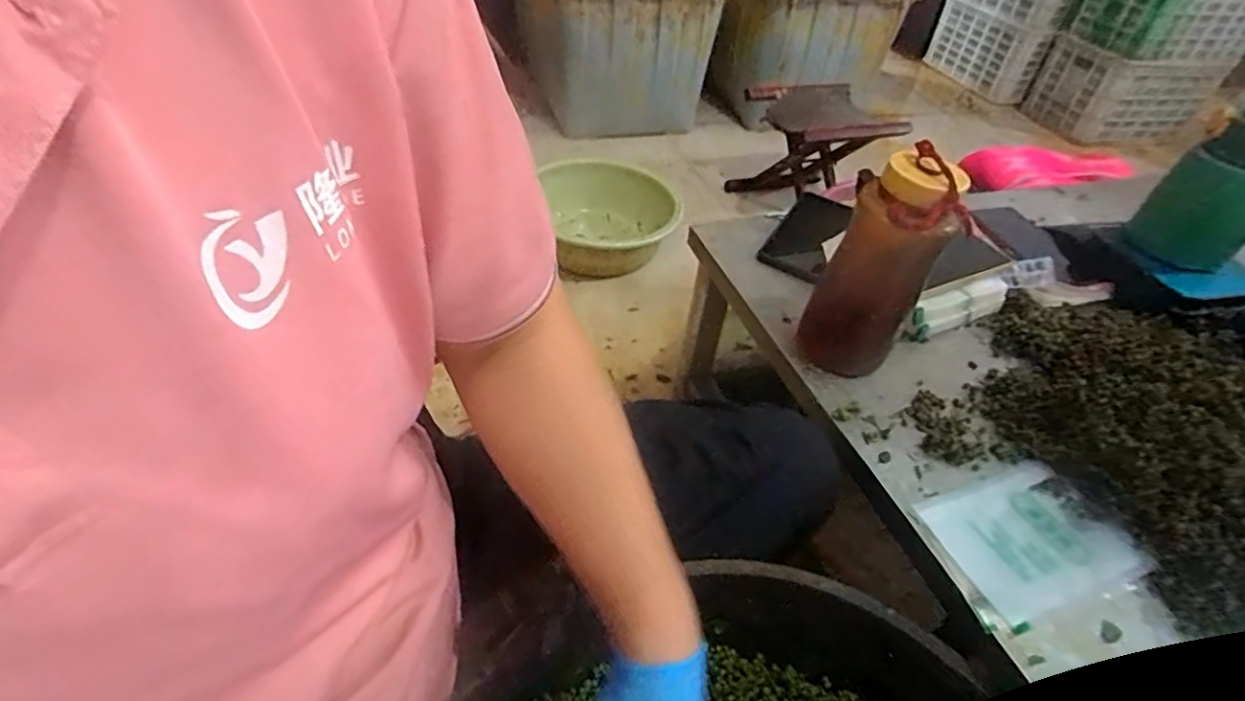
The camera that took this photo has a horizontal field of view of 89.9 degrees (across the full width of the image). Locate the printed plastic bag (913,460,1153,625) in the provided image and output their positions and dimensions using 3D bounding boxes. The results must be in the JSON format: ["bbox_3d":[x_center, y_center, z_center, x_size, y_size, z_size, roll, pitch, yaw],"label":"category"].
[{"bbox_3d":[0.310,0.142,0.481,0.131,0.017,0.104,-9,45,-17],"label":"printed plastic bag"}]

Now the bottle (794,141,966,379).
[{"bbox_3d":[0.230,-0.072,0.558,0.066,0.195,0.084,-30,54,-33],"label":"bottle"}]

